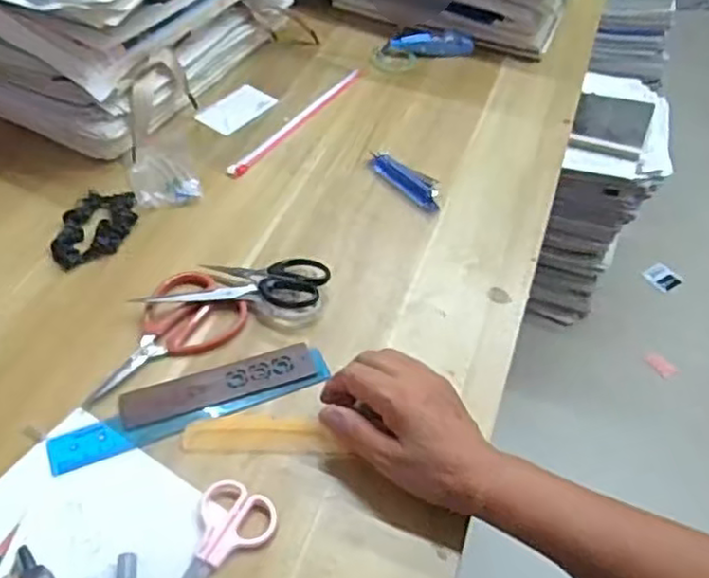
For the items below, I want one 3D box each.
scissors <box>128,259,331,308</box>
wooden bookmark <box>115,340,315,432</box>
[{"bbox_3d":[-0.101,-0.007,0.577,0.156,0.018,0.045,1,49,-4],"label":"scissors"},{"bbox_3d":[-0.104,0.073,0.523,0.146,0.005,0.036,-14,51,-16],"label":"wooden bookmark"}]

